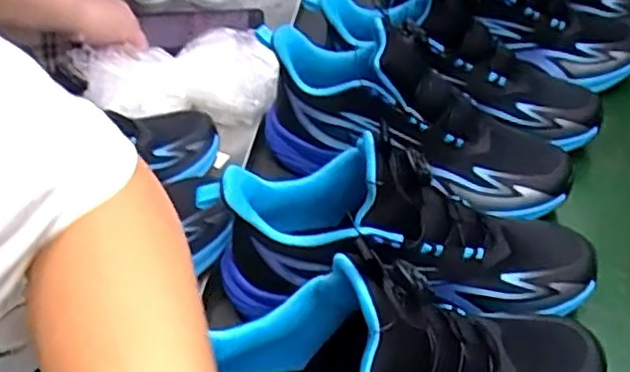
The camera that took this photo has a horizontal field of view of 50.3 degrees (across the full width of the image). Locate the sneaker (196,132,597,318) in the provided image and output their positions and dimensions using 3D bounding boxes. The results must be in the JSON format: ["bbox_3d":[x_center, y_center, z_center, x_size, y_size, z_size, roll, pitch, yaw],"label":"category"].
[{"bbox_3d":[0.063,0.027,0.479,0.282,0.121,0.084,2,44,5],"label":"sneaker"}]

